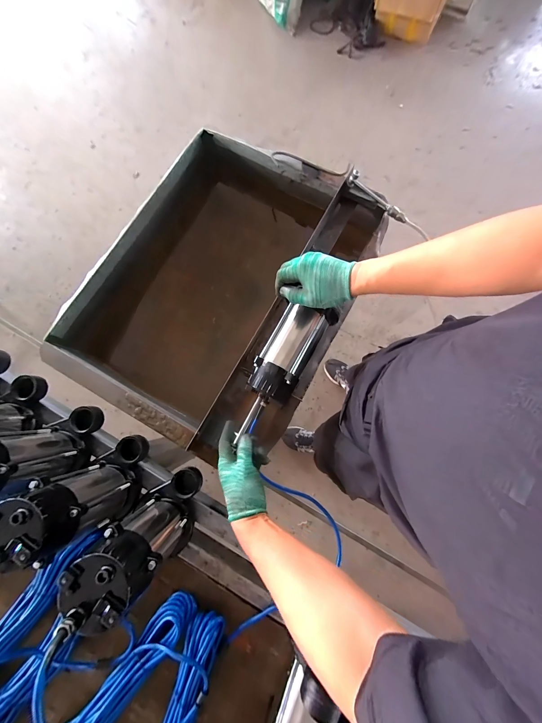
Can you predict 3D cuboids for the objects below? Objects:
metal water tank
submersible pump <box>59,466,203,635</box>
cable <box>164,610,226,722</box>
[{"bbox_3d":[-0.119,-0.182,0.739,0.596,0.231,0.732,29,81,6],"label":"metal water tank"},{"bbox_3d":[-0.188,0.269,0.434,0.113,0.240,0.143,39,82,8],"label":"submersible pump"},{"bbox_3d":[-0.171,0.632,0.459,0.078,0.057,0.359,18,80,4],"label":"cable"}]

